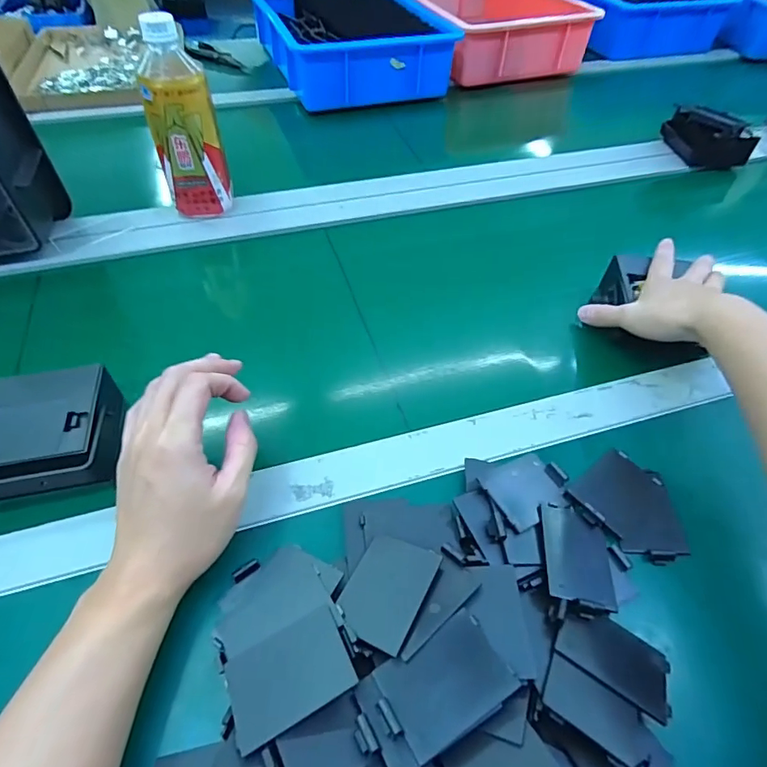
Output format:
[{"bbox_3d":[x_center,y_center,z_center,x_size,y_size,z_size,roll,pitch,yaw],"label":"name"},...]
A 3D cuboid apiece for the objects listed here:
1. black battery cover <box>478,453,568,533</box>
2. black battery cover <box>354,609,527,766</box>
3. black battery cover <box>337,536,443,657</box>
[{"bbox_3d":[0.098,0.071,0.326,0.057,0.007,0.045,-24,55,-21],"label":"black battery cover"},{"bbox_3d":[0.025,0.153,0.236,0.077,0.009,0.043,-24,55,-21],"label":"black battery cover"},{"bbox_3d":[0.002,0.117,0.276,0.044,0.009,0.066,17,36,21],"label":"black battery cover"}]

